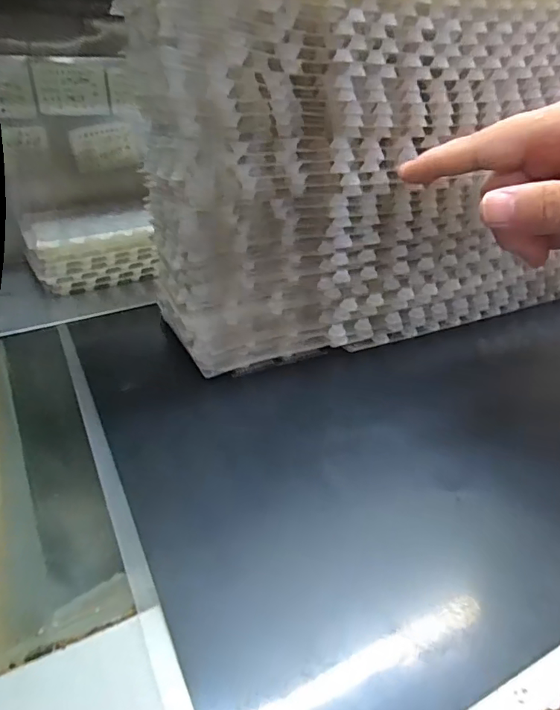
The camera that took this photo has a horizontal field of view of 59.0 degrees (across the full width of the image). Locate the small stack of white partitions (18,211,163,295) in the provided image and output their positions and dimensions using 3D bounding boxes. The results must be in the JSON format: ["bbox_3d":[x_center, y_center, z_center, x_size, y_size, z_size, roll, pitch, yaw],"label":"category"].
[{"bbox_3d":[-0.168,-0.096,0.433,0.097,0.048,0.109,-15,31,-23],"label":"small stack of white partitions"}]

